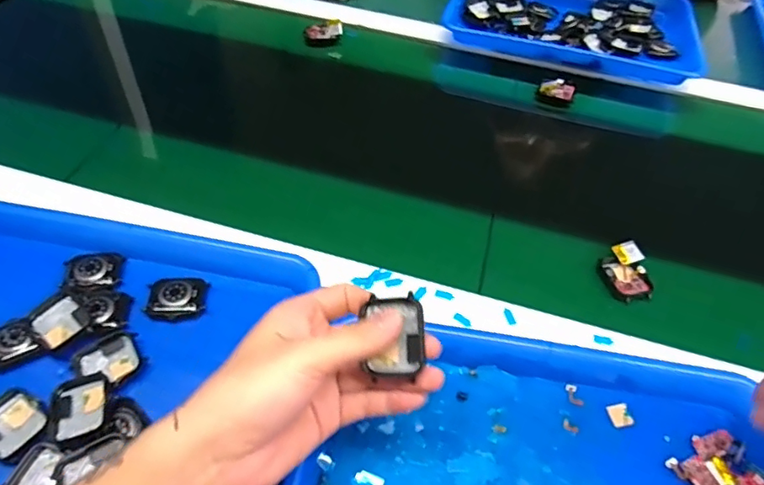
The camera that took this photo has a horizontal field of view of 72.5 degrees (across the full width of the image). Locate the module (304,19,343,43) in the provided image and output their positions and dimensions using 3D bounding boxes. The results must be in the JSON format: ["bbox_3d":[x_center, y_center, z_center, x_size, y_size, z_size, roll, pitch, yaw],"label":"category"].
[{"bbox_3d":[-0.077,-0.281,0.689,0.049,0.024,0.017,0,51,-3],"label":"module"}]

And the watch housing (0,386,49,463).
[{"bbox_3d":[-0.248,0.122,0.349,0.045,0.012,0.039,23,54,15],"label":"watch housing"}]

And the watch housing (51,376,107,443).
[{"bbox_3d":[-0.204,0.112,0.352,0.032,0.010,0.042,-7,52,-9],"label":"watch housing"}]

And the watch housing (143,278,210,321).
[{"bbox_3d":[-0.164,0.043,0.415,0.046,0.008,0.034,3,51,-1],"label":"watch housing"}]

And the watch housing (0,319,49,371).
[{"bbox_3d":[-0.270,0.075,0.384,0.043,0.018,0.028,-17,54,-16],"label":"watch housing"}]

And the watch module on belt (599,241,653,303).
[{"bbox_3d":[0.218,0.027,0.467,0.039,0.017,0.053,-9,52,-10],"label":"watch module on belt"}]

